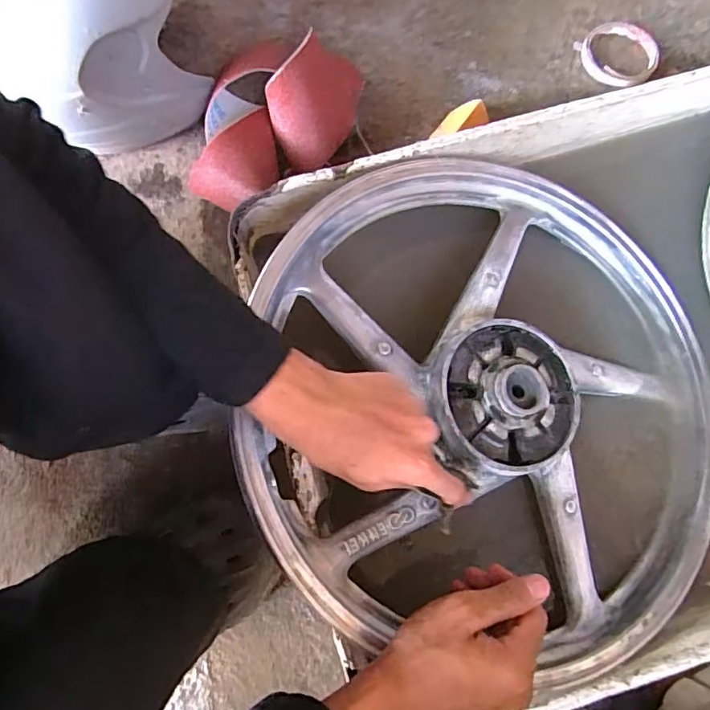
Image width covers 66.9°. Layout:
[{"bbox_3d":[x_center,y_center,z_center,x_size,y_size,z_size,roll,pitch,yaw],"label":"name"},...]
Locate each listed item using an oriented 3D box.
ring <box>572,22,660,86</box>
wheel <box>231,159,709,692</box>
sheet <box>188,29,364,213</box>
[{"bbox_3d":[0.324,-0.368,0.656,0.091,0.016,0.079,-28,78,-7],"label":"ring"},{"bbox_3d":[0.124,0.028,0.457,0.405,0.108,0.408,0,73,-1],"label":"wheel"},{"bbox_3d":[-0.093,-0.235,0.561,0.148,0.093,0.146,9,76,2],"label":"sheet"}]

